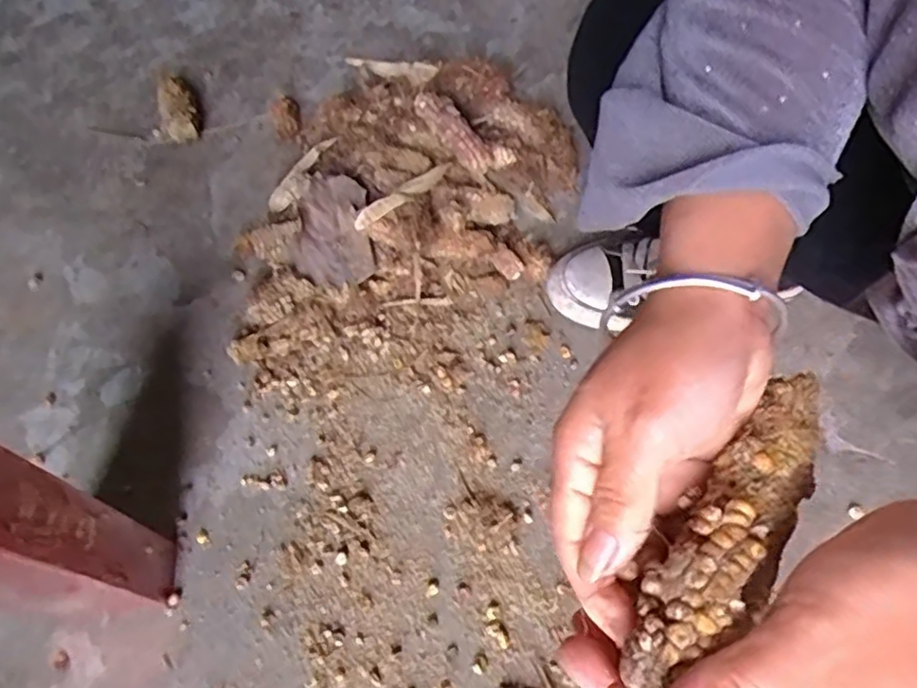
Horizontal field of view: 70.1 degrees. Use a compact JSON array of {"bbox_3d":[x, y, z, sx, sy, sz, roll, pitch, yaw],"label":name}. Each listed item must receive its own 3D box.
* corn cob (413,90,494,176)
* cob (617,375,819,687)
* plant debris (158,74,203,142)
[{"bbox_3d":[-0.005,-0.207,0.630,0.027,0.024,0.103,-38,80,-17],"label":"corn cob"},{"bbox_3d":[0.089,0.059,0.216,0.031,0.030,0.121,33,61,20],"label":"cob"},{"bbox_3d":[-0.311,-0.265,0.728,0.038,0.031,0.086,-21,61,-8],"label":"plant debris"}]

